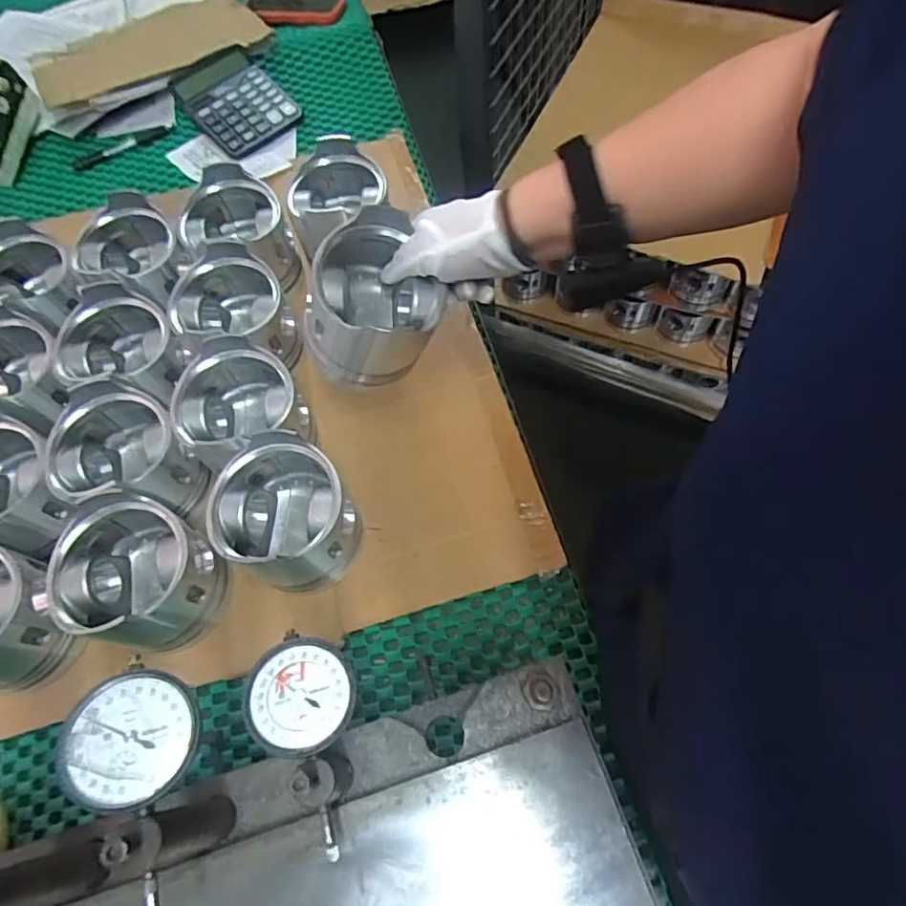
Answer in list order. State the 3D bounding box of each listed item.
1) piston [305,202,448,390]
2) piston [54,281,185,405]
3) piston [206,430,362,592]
[{"bbox_3d":[-0.059,-0.119,0.455,0.094,0.083,0.112,14,68,5],"label":"piston"},{"bbox_3d":[-0.308,-0.092,0.539,0.106,0.079,0.103,23,68,14],"label":"piston"},{"bbox_3d":[-0.133,0.053,0.471,0.101,0.102,0.109,-2,64,4],"label":"piston"}]

